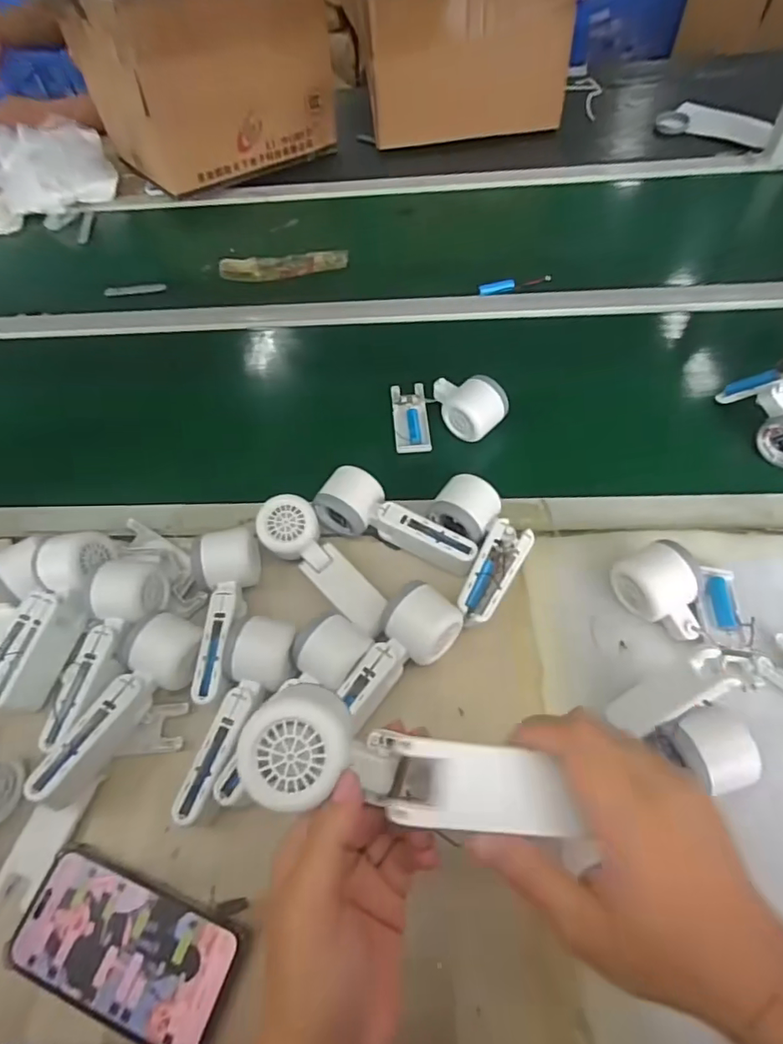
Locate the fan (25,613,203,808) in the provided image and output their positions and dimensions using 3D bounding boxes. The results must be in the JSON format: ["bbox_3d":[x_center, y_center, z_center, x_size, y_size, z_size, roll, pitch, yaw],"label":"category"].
[{"bbox_3d":[-0.227,0.149,0.451,0.057,0.056,0.159,27,63,20],"label":"fan"}]

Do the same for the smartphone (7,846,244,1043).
[{"bbox_3d":[-0.192,0.305,0.384,0.159,0.010,0.081,16,59,15],"label":"smartphone"}]

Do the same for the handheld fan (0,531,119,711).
[{"bbox_3d":[-0.322,0.089,0.503,0.057,0.049,0.166,15,74,14],"label":"handheld fan"}]

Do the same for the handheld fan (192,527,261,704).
[{"bbox_3d":[-0.154,0.083,0.495,0.052,0.051,0.157,-8,56,-1],"label":"handheld fan"}]

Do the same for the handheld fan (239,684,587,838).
[{"bbox_3d":[0.007,0.130,0.278,0.163,0.051,0.054,8,58,11],"label":"handheld fan"}]

